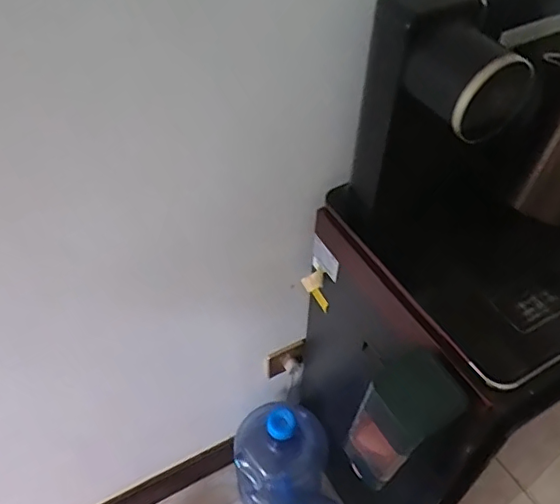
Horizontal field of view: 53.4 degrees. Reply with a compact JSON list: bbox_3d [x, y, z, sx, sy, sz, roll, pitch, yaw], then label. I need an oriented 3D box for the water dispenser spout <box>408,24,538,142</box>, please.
[{"bbox_3d":[0.202,-0.181,0.601,0.098,0.092,0.097,-20,50,-17],"label":"water dispenser spout"}]

